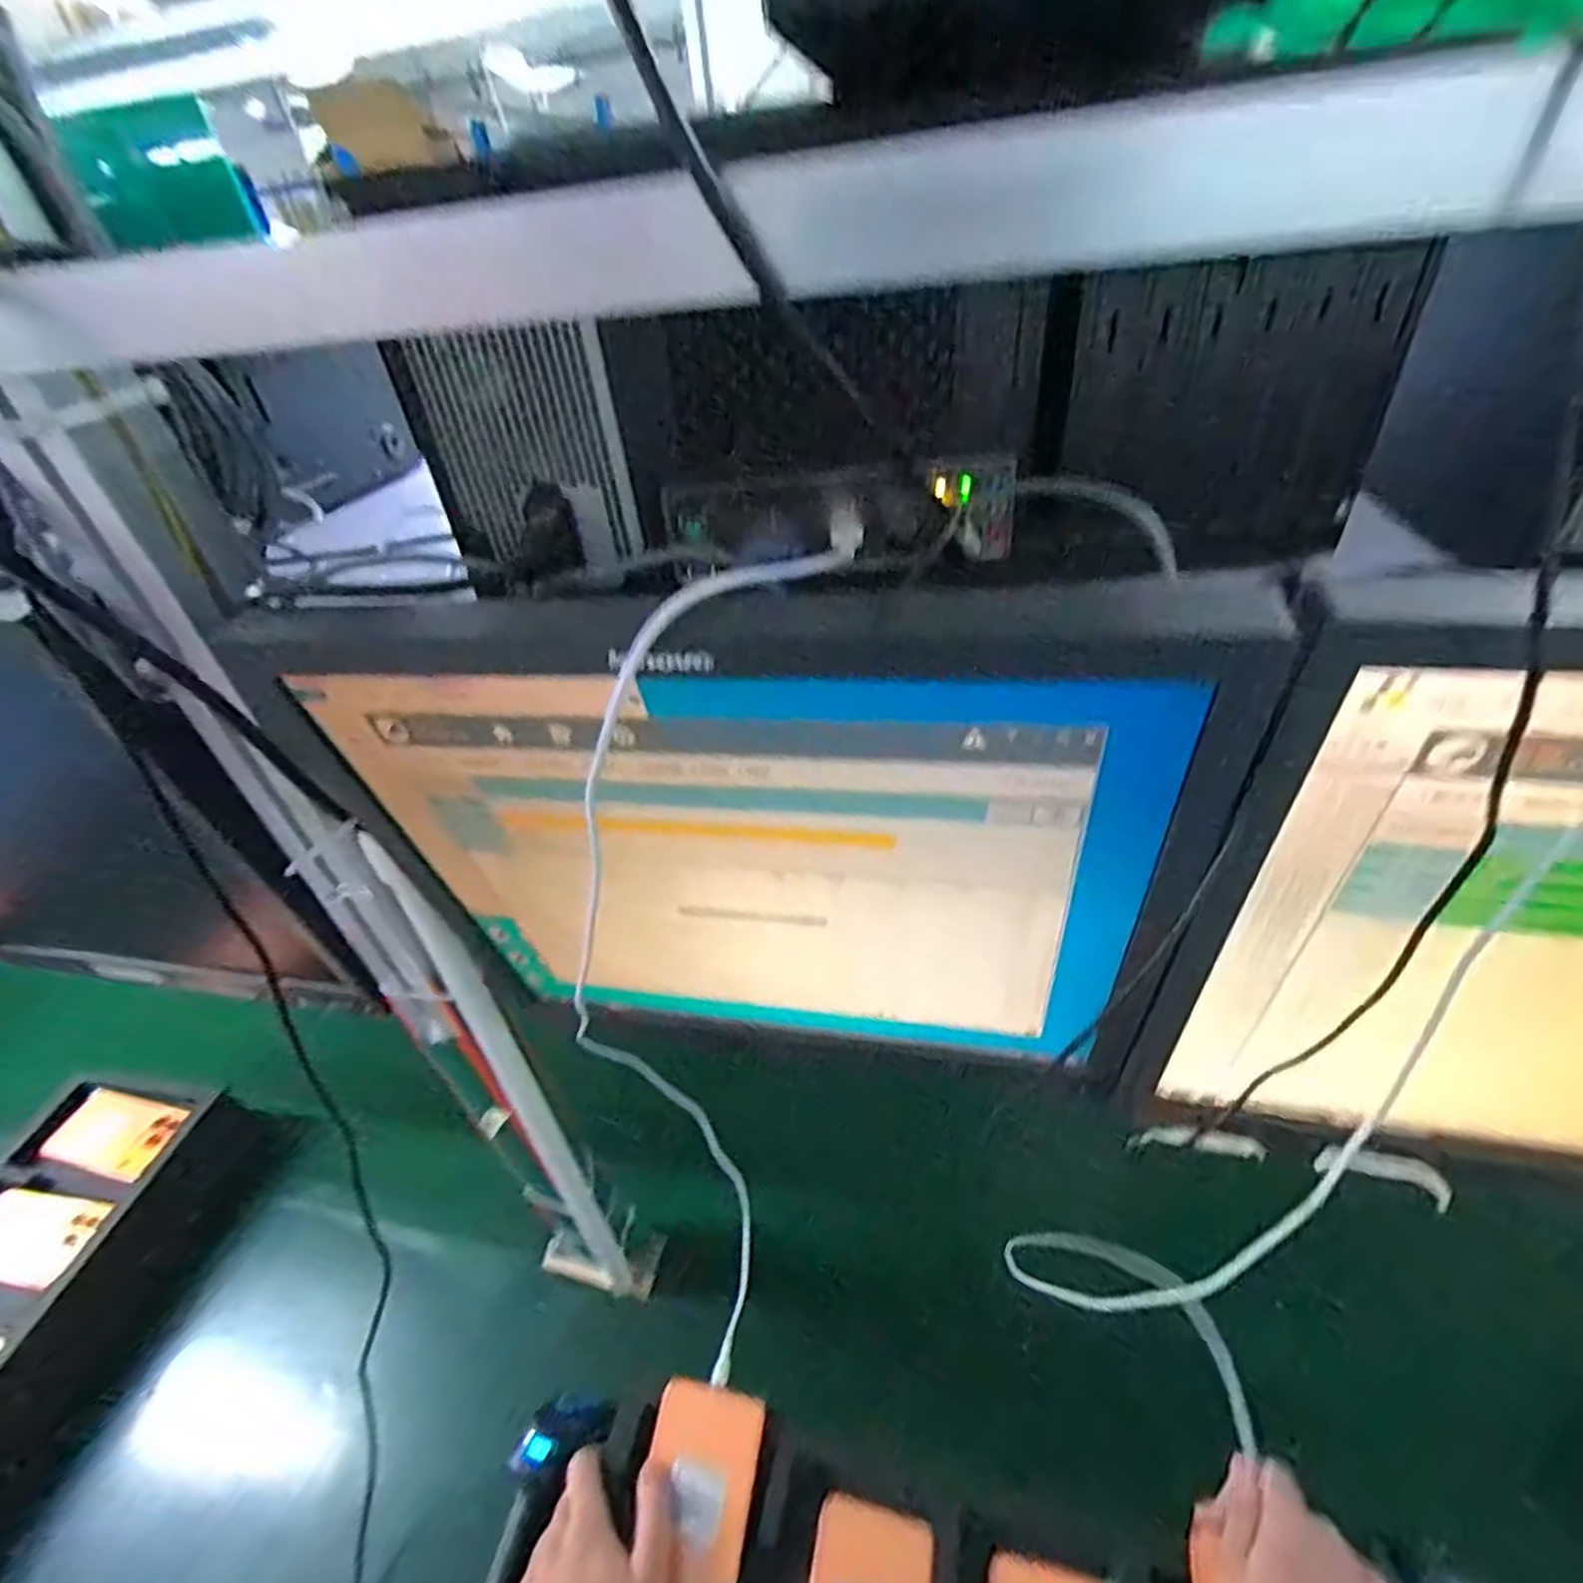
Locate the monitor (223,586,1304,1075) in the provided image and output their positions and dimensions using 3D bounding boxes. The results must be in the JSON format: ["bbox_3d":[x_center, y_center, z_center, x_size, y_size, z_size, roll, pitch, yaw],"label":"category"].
[{"bbox_3d":[-0.023,0.042,0.339,0.374,0.284,0.054,5,40,12],"label":"monitor"}]

